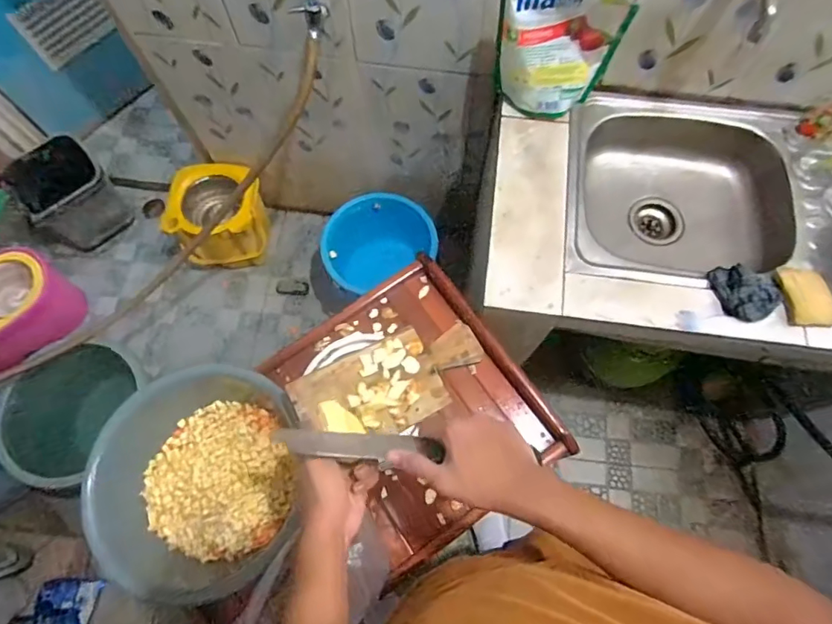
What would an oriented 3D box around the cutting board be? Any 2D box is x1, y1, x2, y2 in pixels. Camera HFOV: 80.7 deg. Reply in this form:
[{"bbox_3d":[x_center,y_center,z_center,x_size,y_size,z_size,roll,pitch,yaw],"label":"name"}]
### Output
[{"bbox_3d":[-0.031,0.095,0.654,0.254,0.015,0.118,-25,72,-8],"label":"cutting board"}]

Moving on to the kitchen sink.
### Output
[{"bbox_3d":[0.494,-0.211,0.956,0.424,0.175,0.392,7,71,3],"label":"kitchen sink"}]

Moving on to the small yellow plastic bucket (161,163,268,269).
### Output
[{"bbox_3d":[-0.577,-0.274,1.479,0.266,0.281,0.220,-9,71,-3],"label":"small yellow plastic bucket"}]

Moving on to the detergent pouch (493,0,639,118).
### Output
[{"bbox_3d":[0.233,-0.442,0.830,0.194,0.241,0.059,14,71,5],"label":"detergent pouch"}]

